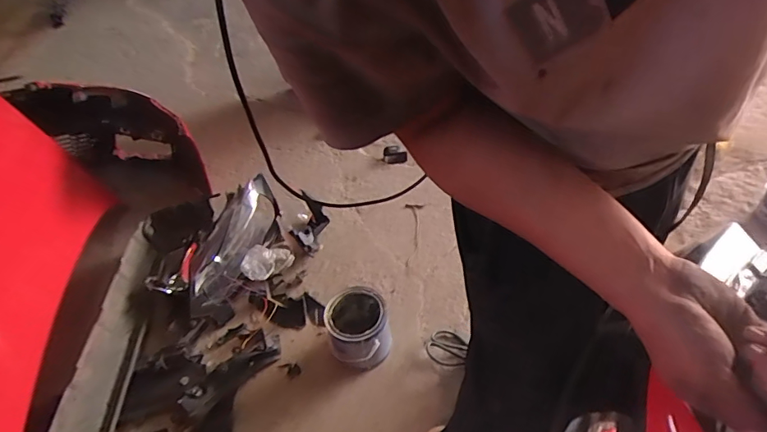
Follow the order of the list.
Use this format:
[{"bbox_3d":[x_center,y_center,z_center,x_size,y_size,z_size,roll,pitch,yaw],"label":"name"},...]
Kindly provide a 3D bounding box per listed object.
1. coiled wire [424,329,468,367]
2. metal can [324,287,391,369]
[{"bbox_3d":[0.163,0.343,1.203,0.107,0.036,0.083,19,52,24],"label":"coiled wire"},{"bbox_3d":[-0.061,0.295,1.210,0.155,0.161,0.175,-15,46,-7],"label":"metal can"}]

